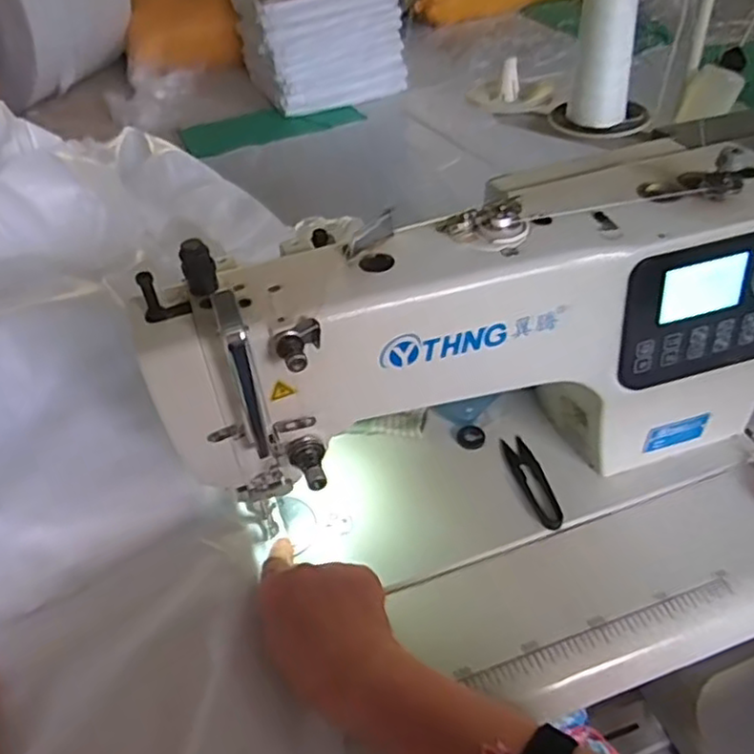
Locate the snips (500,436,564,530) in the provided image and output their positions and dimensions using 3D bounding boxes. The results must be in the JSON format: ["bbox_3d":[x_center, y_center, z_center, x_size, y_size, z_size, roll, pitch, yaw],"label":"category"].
[{"bbox_3d":[0.131,0.086,0.572,0.023,0.006,0.098,-12,43,-8],"label":"snips"}]

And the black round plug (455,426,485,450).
[{"bbox_3d":[0.084,0.054,0.614,0.025,0.004,0.025,-3,43,2],"label":"black round plug"}]

